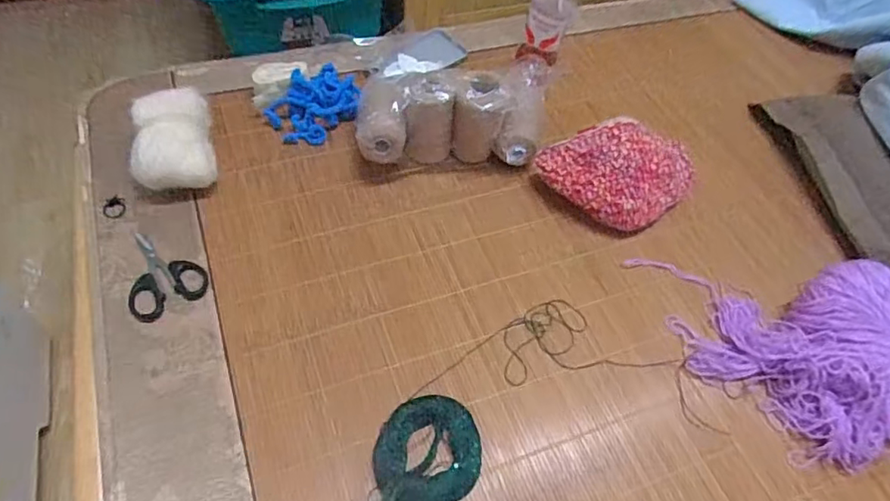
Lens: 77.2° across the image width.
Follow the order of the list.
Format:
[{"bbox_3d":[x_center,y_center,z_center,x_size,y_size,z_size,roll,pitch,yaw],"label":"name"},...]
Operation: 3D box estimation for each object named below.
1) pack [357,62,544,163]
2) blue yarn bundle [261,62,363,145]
[{"bbox_3d":[0.018,-0.156,0.674,0.237,0.111,0.089,-5,57,-7],"label":"pack"},{"bbox_3d":[-0.170,-0.193,0.732,0.086,0.040,0.119,39,62,20],"label":"blue yarn bundle"}]

